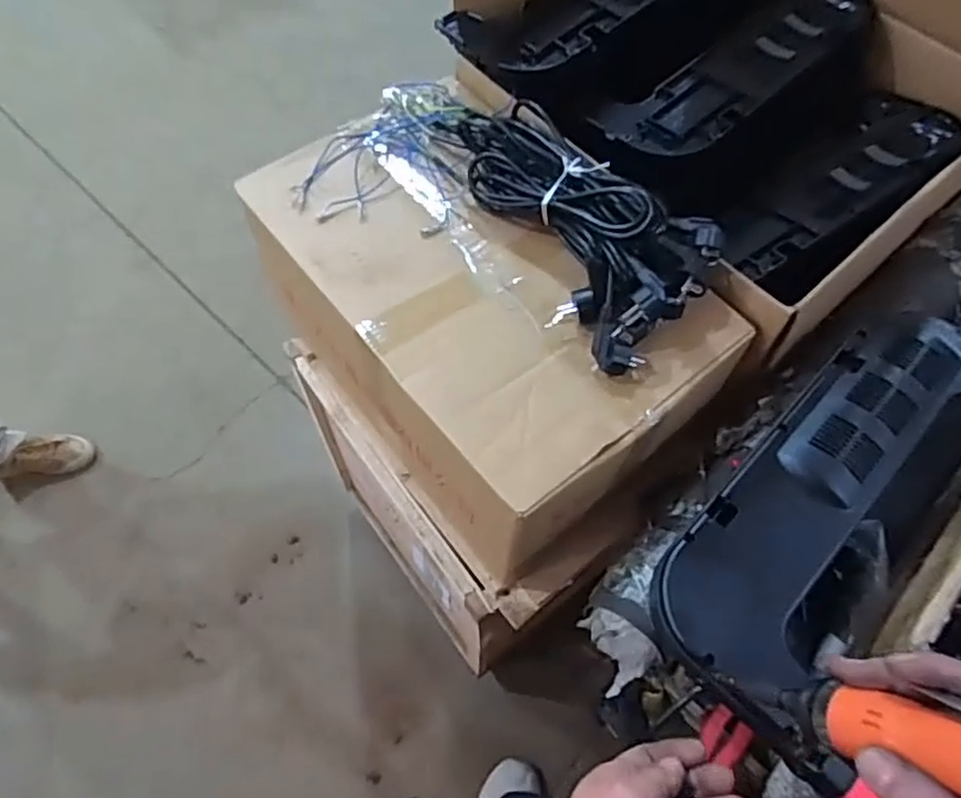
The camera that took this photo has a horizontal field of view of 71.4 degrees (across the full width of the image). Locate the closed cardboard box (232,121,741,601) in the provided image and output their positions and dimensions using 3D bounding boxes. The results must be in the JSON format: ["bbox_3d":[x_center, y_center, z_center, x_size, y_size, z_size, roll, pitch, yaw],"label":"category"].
[{"bbox_3d":[-0.003,-0.101,0.861,0.341,0.261,0.540,-35,68,-18],"label":"closed cardboard box"}]

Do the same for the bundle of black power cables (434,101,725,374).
[{"bbox_3d":[0.094,-0.232,0.762,0.169,0.092,0.417,-29,66,-15],"label":"bundle of black power cables"}]

